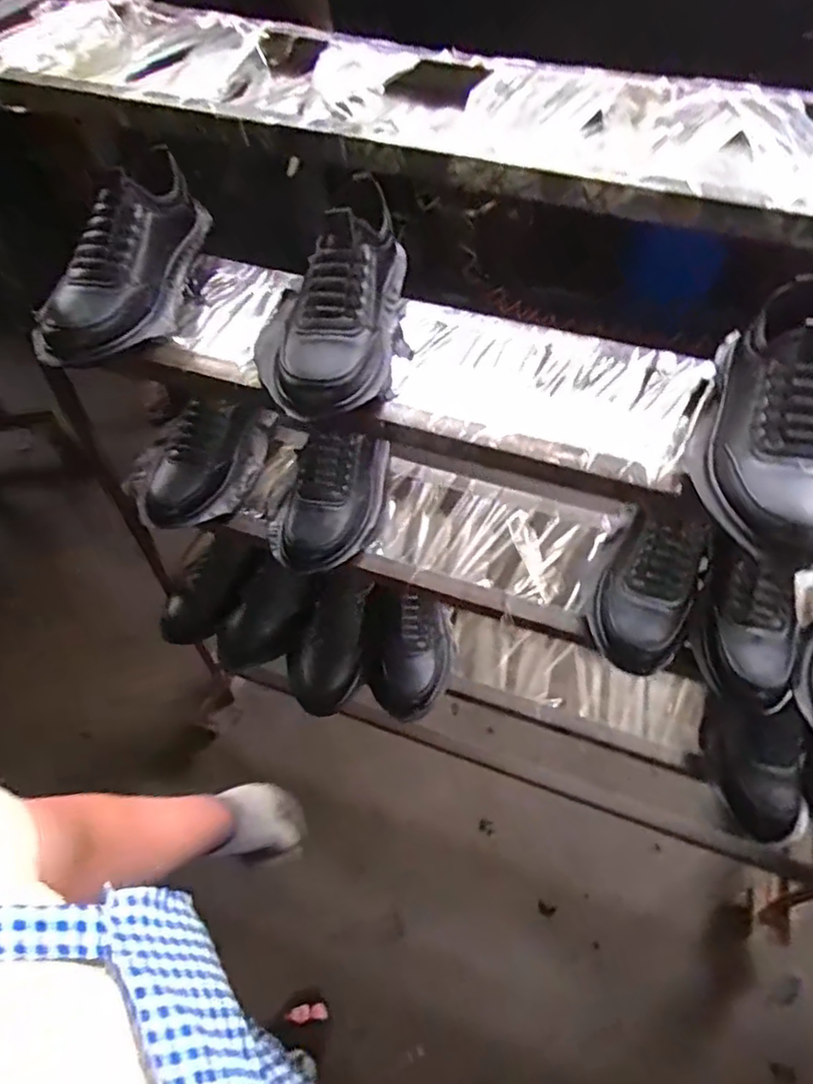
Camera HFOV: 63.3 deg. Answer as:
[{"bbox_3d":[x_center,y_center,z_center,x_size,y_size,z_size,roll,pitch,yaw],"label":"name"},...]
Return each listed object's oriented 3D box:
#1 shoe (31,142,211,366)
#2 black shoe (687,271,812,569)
[{"bbox_3d":[-0.298,-0.297,0.690,0.109,0.120,0.246,1,52,2],"label":"shoe"},{"bbox_3d":[0.305,-0.105,0.530,0.112,0.095,0.254,17,54,14],"label":"black shoe"}]

